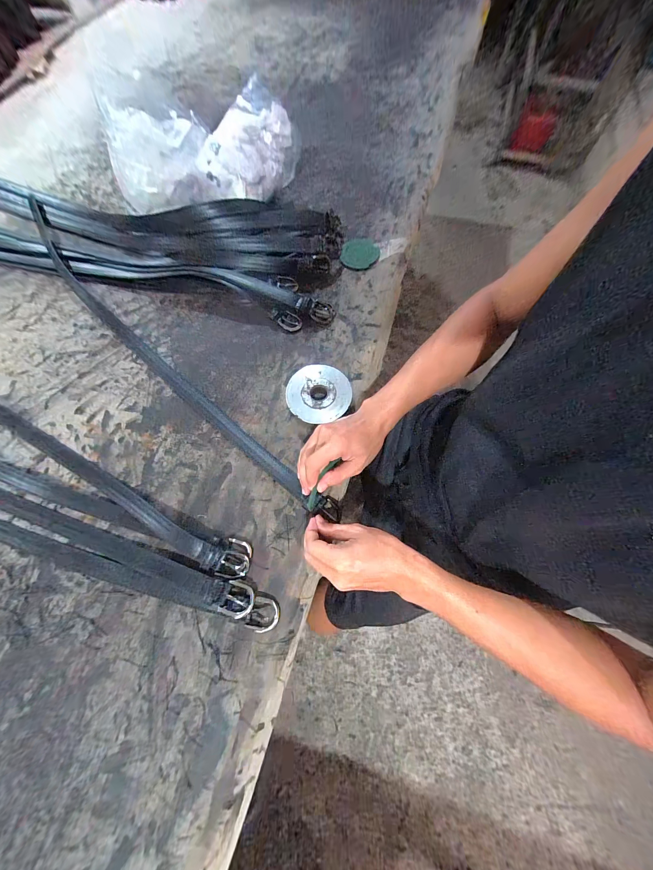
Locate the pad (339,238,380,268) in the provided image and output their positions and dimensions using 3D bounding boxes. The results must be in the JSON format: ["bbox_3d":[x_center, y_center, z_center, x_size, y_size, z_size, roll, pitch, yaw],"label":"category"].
[{"bbox_3d":[0.065,-0.349,0.529,0.067,0.013,0.076,15,70,6],"label":"pad"}]

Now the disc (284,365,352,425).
[{"bbox_3d":[-0.011,-0.058,0.418,0.092,0.027,0.090,0,70,0],"label":"disc"}]

